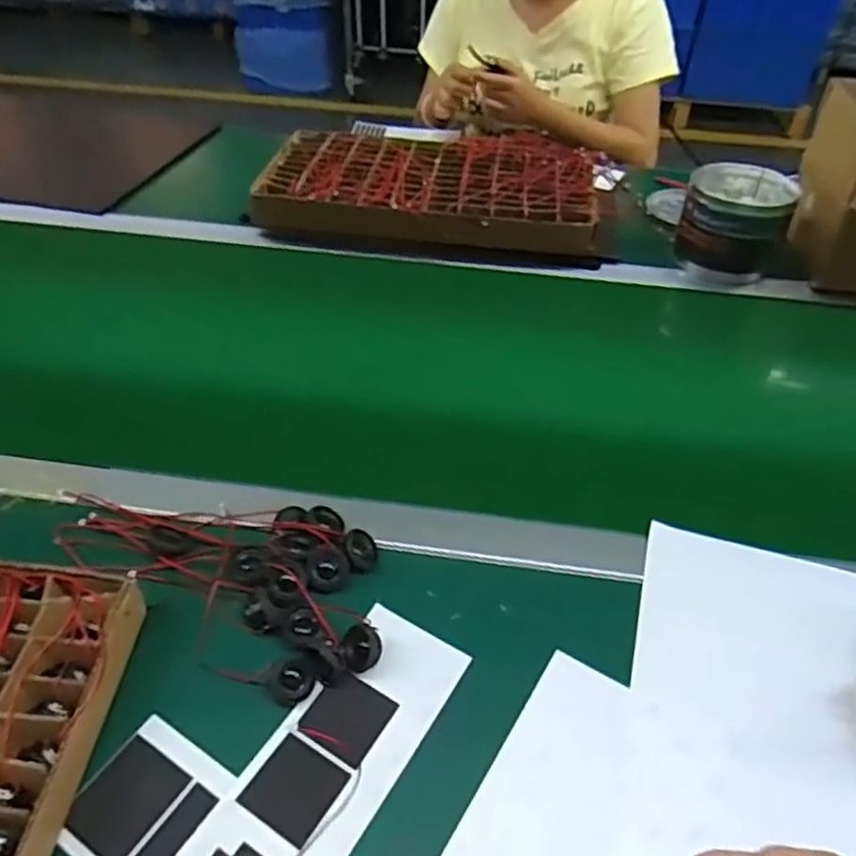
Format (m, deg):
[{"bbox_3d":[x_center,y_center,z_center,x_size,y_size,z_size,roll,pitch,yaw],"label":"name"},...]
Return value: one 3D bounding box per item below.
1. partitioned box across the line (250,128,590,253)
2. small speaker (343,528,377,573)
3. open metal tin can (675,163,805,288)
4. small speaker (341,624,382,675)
[{"bbox_3d":[0.008,-0.343,0.985,0.451,0.058,0.301,8,43,5],"label":"partitioned box across the line"},{"bbox_3d":[-0.052,0.095,0.539,0.030,0.009,0.033,19,53,-42],"label":"small speaker"},{"bbox_3d":[0.384,-0.262,0.887,0.125,0.101,0.117,14,44,12],"label":"open metal tin can"},{"bbox_3d":[-0.045,0.152,0.480,0.025,0.020,0.029,-9,45,-12],"label":"small speaker"}]

